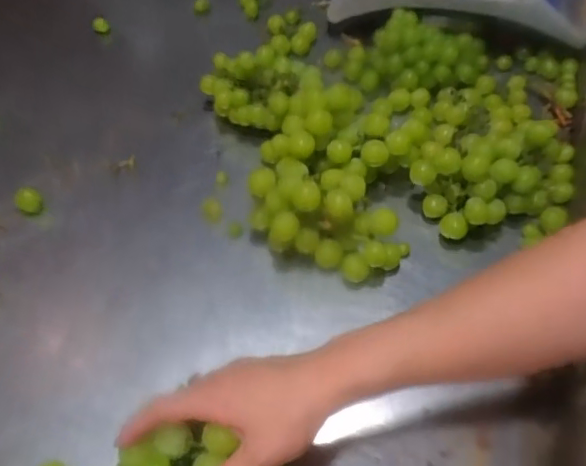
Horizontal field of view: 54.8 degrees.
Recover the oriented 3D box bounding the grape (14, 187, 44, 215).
[{"bbox_3d":[-0.292,-0.036,0.626,0.027,0.023,0.029,-1,52,1],"label":"grape"}]

